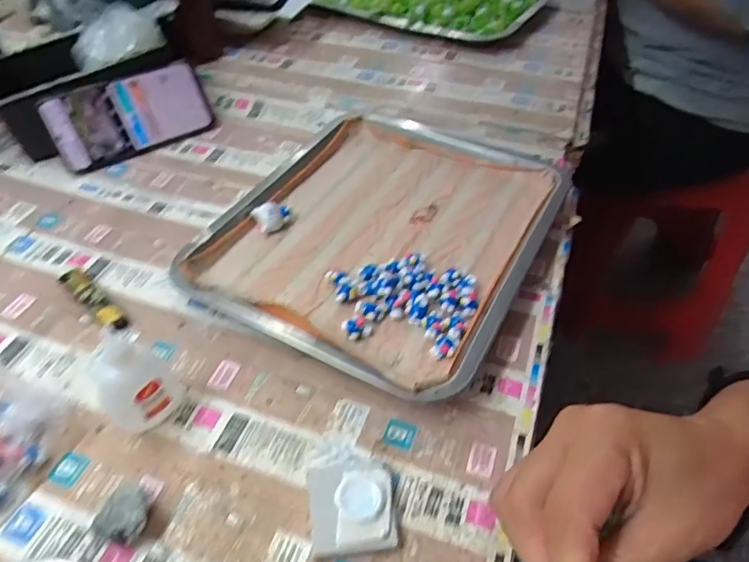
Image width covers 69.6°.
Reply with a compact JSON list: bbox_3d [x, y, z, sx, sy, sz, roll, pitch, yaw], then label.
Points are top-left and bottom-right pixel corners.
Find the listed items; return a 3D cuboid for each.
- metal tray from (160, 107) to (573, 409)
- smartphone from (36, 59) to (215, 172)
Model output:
[{"bbox_3d":[0.008,-0.049,0.495,0.267,0.034,0.308,23,50,19],"label":"metal tray"},{"bbox_3d":[-0.261,-0.179,0.578,0.160,0.077,0.006,-26,23,-22],"label":"smartphone"}]

